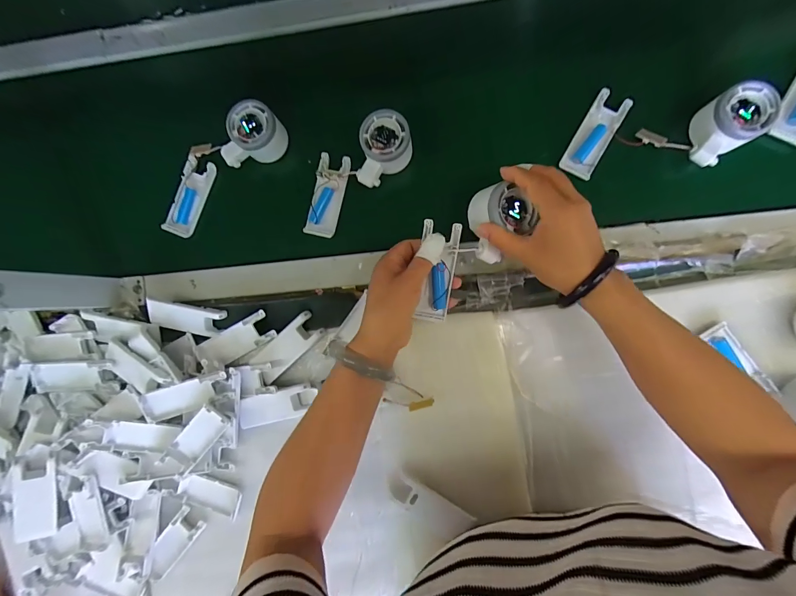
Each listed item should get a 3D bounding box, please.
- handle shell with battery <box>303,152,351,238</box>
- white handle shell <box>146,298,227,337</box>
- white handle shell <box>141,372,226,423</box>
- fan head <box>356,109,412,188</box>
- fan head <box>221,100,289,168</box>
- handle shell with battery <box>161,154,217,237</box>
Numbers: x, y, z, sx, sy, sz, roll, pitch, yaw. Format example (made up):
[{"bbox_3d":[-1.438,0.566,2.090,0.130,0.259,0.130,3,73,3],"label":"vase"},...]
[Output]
[{"bbox_3d":[-0.091,-0.132,0.460,0.038,0.017,0.105,14,91,6],"label":"handle shell with battery"},{"bbox_3d":[-0.275,0.026,0.462,0.101,0.015,0.035,10,90,6],"label":"white handle shell"},{"bbox_3d":[-0.262,0.122,0.443,0.101,0.028,0.037,-19,87,5],"label":"white handle shell"},{"bbox_3d":[-0.015,-0.177,0.435,0.057,0.042,0.081,9,90,6],"label":"fan head"},{"bbox_3d":[-0.183,-0.200,0.456,0.062,0.056,0.083,35,93,5],"label":"fan head"},{"bbox_3d":[-0.281,-0.136,0.485,0.035,0.018,0.105,22,91,5],"label":"handle shell with battery"}]

